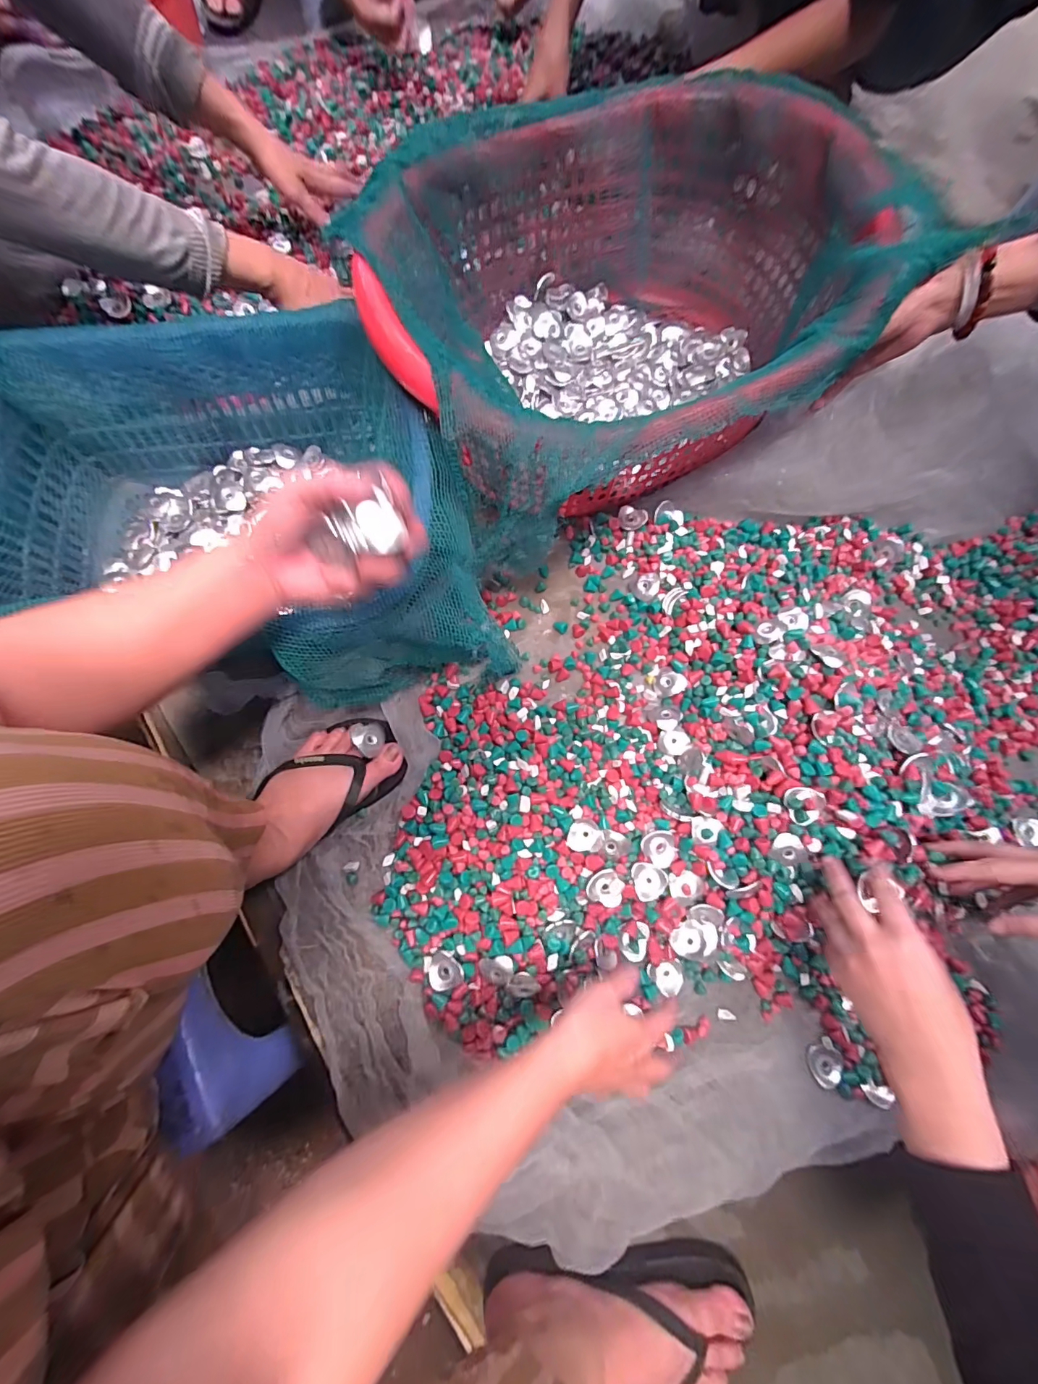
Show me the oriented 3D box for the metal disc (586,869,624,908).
[{"bbox_3d":[0.087,0.195,0.485,0.034,0.008,0.033,0,77,0],"label":"metal disc"}]

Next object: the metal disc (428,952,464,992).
[{"bbox_3d":[-0.073,0.277,0.481,0.032,0.005,0.033,0,77,0],"label":"metal disc"}]

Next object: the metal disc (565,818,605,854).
[{"bbox_3d":[0.068,0.147,0.496,0.037,0.008,0.032,3,66,22],"label":"metal disc"}]

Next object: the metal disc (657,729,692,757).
[{"bbox_3d":[0.174,0.057,0.544,0.034,0.007,0.029,-8,71,11],"label":"metal disc"}]

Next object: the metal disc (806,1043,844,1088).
[{"bbox_3d":[0.303,0.371,0.480,0.032,0.004,0.033,-3,58,5],"label":"metal disc"}]

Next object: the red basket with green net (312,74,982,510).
[{"bbox_3d":[0.109,-0.416,0.550,0.516,0.207,0.417,-27,78,-6],"label":"red basket with green net"}]

